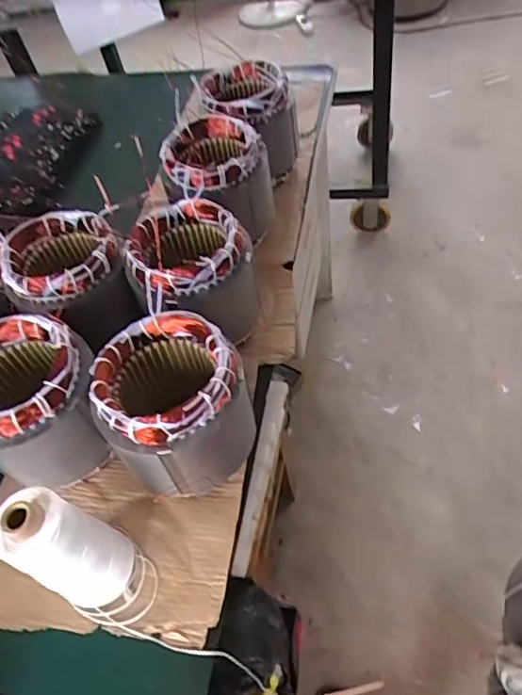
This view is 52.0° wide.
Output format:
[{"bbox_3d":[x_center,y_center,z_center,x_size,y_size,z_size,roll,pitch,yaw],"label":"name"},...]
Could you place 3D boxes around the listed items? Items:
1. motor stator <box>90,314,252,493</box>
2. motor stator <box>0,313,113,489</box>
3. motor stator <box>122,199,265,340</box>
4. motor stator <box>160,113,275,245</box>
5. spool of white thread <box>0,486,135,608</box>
[{"bbox_3d":[-0.090,0.063,0.566,0.132,0.146,0.140,-5,58,8],"label":"motor stator"},{"bbox_3d":[-0.247,0.063,0.593,0.138,0.149,0.124,-19,57,-1],"label":"motor stator"},{"bbox_3d":[-0.085,-0.090,0.670,0.143,0.135,0.130,-5,58,8],"label":"motor stator"},{"bbox_3d":[-0.068,-0.240,0.760,0.135,0.122,0.148,-5,58,8],"label":"motor stator"},{"bbox_3d":[-0.176,0.185,0.500,0.073,0.168,0.078,-5,58,8],"label":"spool of white thread"}]

